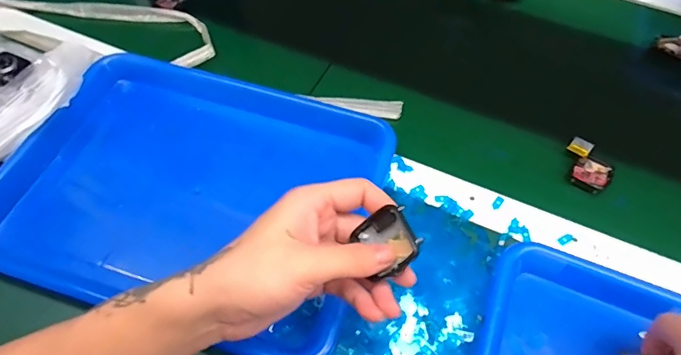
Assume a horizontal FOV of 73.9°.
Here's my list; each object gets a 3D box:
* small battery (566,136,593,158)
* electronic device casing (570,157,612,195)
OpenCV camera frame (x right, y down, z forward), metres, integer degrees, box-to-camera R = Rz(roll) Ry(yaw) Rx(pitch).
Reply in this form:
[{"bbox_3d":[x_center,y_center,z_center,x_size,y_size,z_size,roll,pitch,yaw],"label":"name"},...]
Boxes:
[{"bbox_3d":[0.250,-0.032,0.470,0.021,0.006,0.019,33,62,18],"label":"small battery"},{"bbox_3d":[0.253,-0.001,0.458,0.035,0.013,0.034,33,62,18],"label":"electronic device casing"}]

